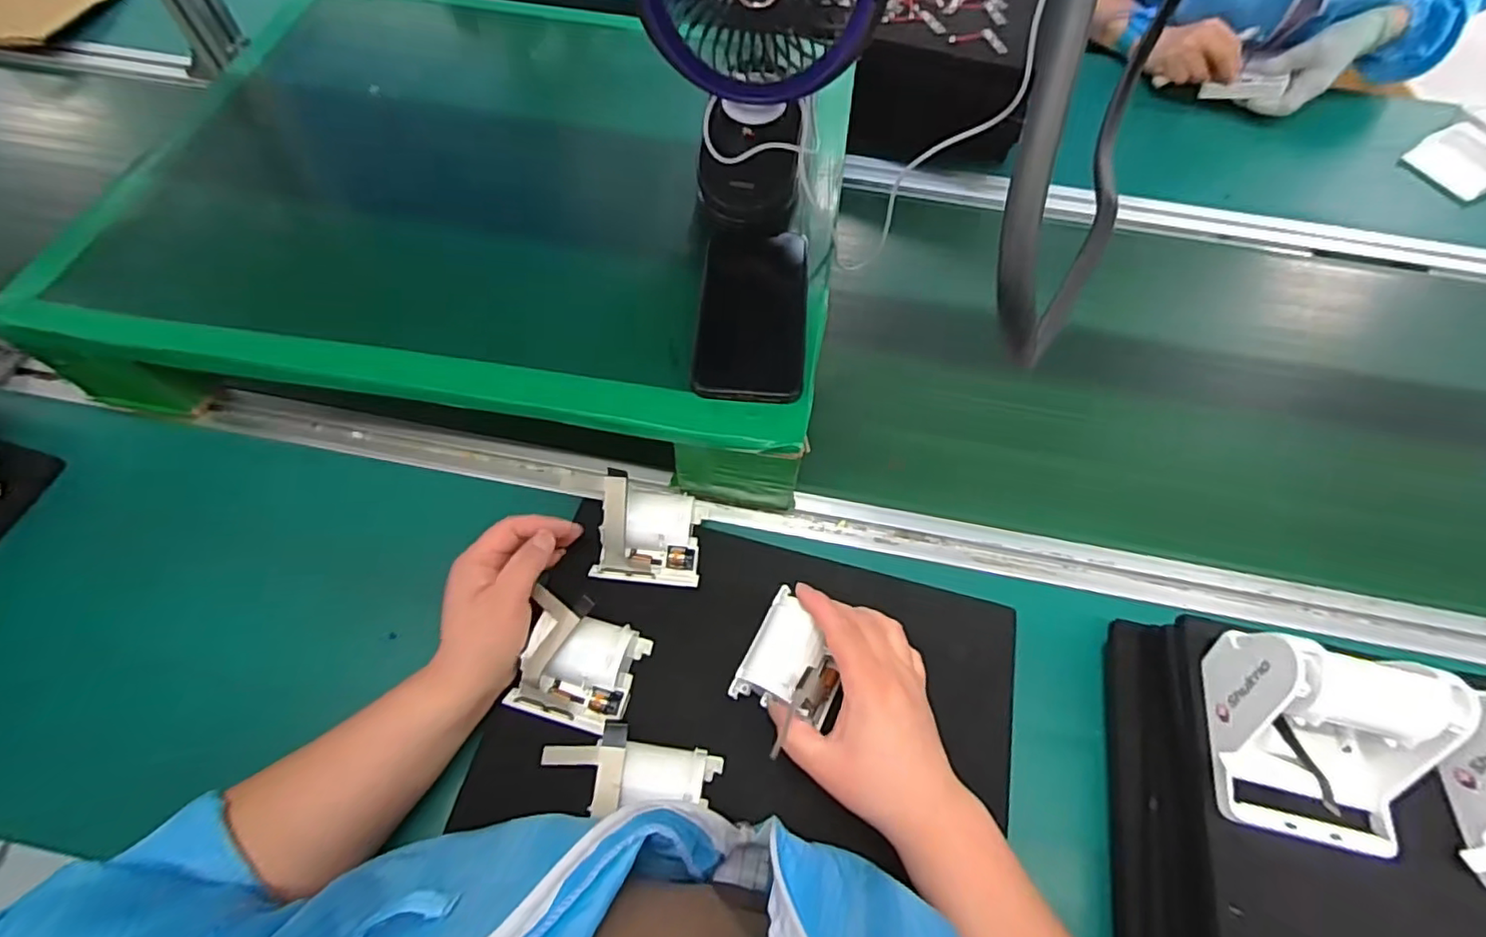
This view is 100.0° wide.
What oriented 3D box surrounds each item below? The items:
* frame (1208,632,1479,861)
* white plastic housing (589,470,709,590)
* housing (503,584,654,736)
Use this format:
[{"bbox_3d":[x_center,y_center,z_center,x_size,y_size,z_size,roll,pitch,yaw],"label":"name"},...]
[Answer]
[{"bbox_3d":[0.335,0.155,0.348,0.099,0.076,0.099,13,63,5],"label":"frame"},{"bbox_3d":[-0.069,0.046,0.460,0.075,0.056,0.066,3,63,0],"label":"white plastic housing"},{"bbox_3d":[-0.112,0.133,0.421,0.075,0.046,0.072,16,63,6],"label":"housing"}]

